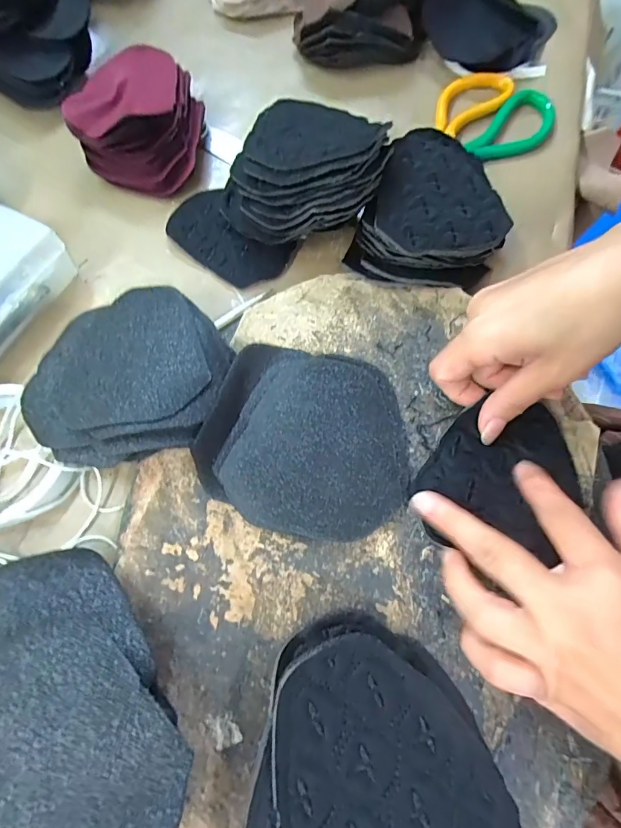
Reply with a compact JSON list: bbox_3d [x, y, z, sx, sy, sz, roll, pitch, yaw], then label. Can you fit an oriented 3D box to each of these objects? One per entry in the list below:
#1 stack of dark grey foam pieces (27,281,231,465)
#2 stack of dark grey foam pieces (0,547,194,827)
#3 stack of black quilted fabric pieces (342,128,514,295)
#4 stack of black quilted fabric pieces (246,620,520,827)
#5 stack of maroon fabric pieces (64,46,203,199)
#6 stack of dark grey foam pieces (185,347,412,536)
[{"bbox_3d":[-0.114,-0.026,0.267,0.116,0.034,0.119,14,69,6],"label":"stack of dark grey foam pieces"},{"bbox_3d":[-0.122,0.138,0.197,0.105,0.045,0.144,-35,72,-12],"label":"stack of dark grey foam pieces"},{"bbox_3d":[0.096,-0.151,0.312,0.097,0.038,0.131,27,71,10],"label":"stack of black quilted fabric pieces"},{"bbox_3d":[0.029,0.170,0.187,0.105,0.038,0.130,10,69,4],"label":"stack of black quilted fabric pieces"},{"bbox_3d":[-0.141,-0.248,0.359,0.097,0.045,0.115,10,69,4],"label":"stack of maroon fabric pieces"},{"bbox_3d":[0.000,0.012,0.257,0.119,0.023,0.114,12,69,5],"label":"stack of dark grey foam pieces"}]

